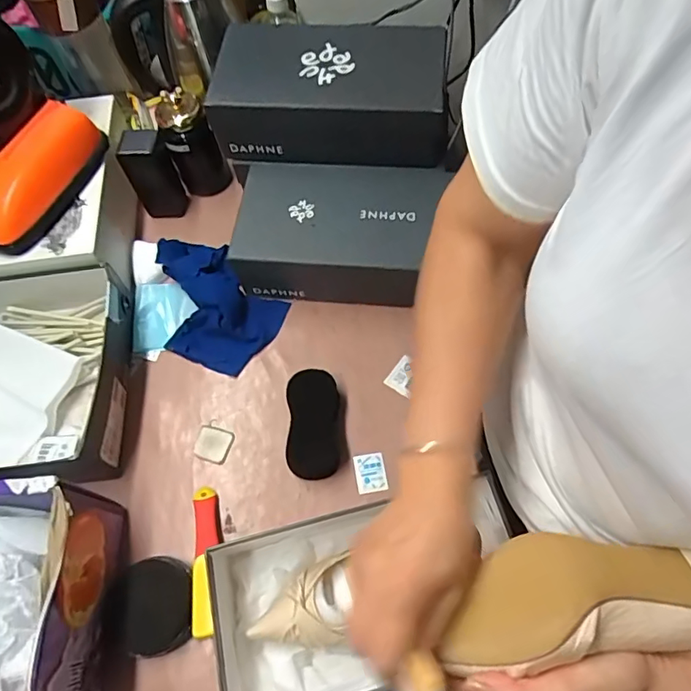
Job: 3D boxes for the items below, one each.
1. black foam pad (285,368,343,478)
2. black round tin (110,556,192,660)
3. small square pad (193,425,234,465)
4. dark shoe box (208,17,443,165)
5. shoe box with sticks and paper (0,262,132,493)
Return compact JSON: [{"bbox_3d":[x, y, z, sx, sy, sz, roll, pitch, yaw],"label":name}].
[{"bbox_3d":[-0.038,0.095,0.622,0.064,0.032,0.128,-2,64,2],"label":"black foam pad"},{"bbox_3d":[-0.205,0.275,0.532,0.082,0.037,0.091,-10,64,-2],"label":"black round tin"},{"bbox_3d":[-0.166,0.123,0.628,0.047,0.007,0.041,16,66,10],"label":"small square pad"},{"bbox_3d":[-0.016,-0.345,0.687,0.297,0.102,0.178,5,65,5],"label":"dark shoe box"},{"bbox_3d":[-0.456,0.044,0.621,0.362,0.116,0.283,-1,64,2],"label":"shoe box with sticks and paper"}]

